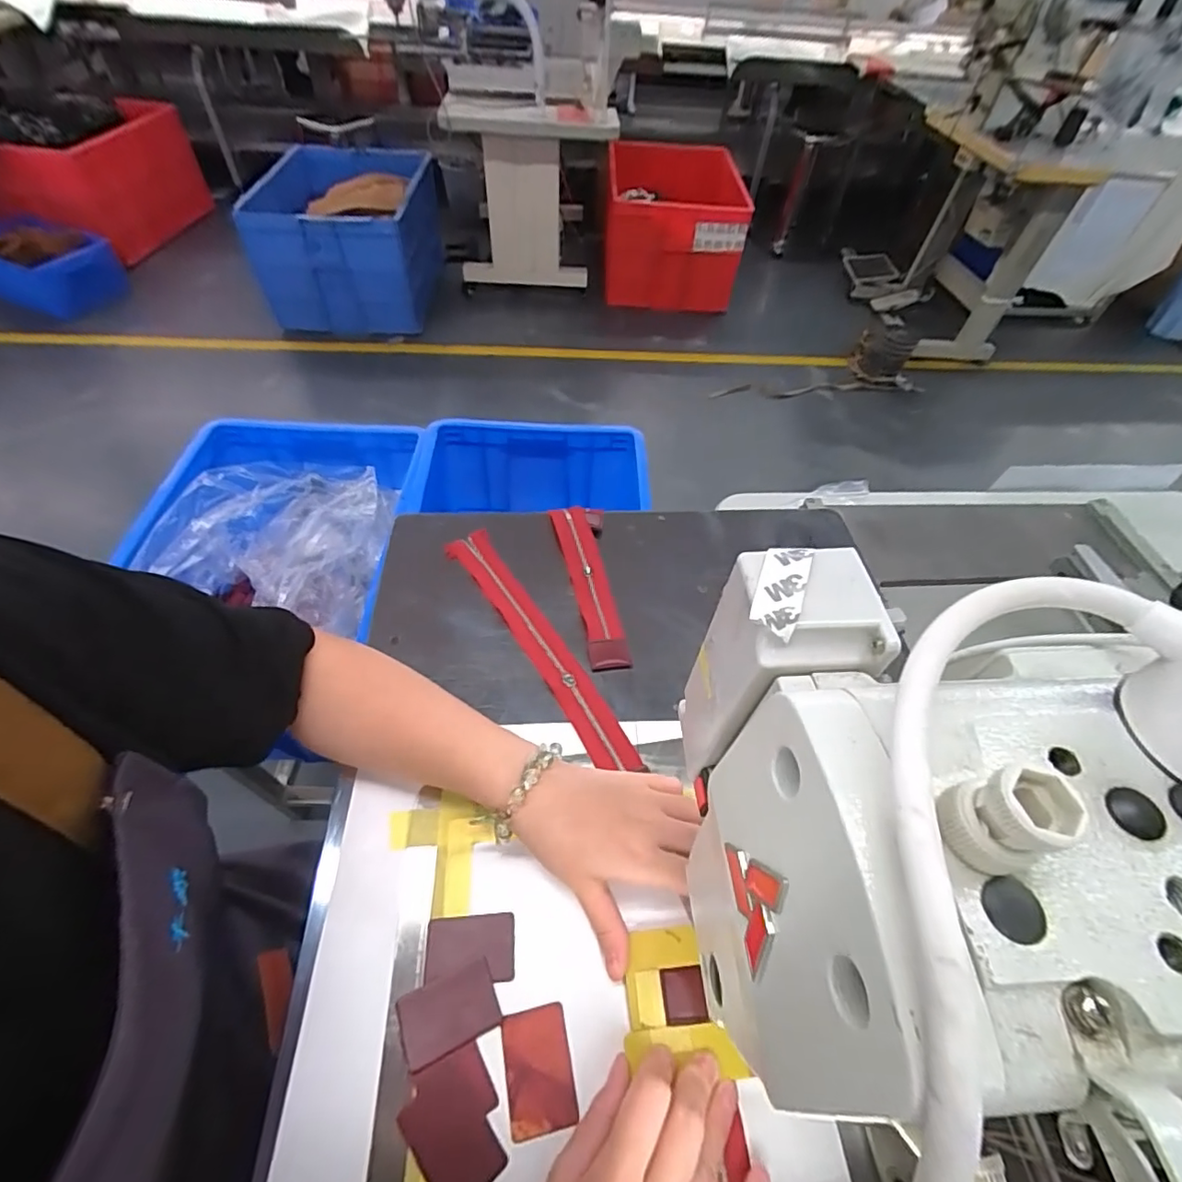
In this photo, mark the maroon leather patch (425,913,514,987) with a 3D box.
[{"bbox_3d":[-0.072,0.214,0.326,0.052,0.004,0.033,-1,53,-6],"label":"maroon leather patch"}]

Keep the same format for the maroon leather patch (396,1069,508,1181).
[{"bbox_3d":[-0.070,0.278,0.275,0.034,0.004,0.050,-33,62,-26],"label":"maroon leather patch"}]

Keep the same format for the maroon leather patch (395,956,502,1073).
[{"bbox_3d":[-0.080,0.238,0.306,0.052,0.004,0.034,-18,57,-17],"label":"maroon leather patch"}]

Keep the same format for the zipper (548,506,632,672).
[{"bbox_3d":[-0.003,-0.008,0.502,0.034,0.012,0.185,-9,54,-12],"label":"zipper"}]

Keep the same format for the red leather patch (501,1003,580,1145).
[{"bbox_3d":[-0.028,0.257,0.292,0.034,0.004,0.051,-8,54,-11],"label":"red leather patch"}]

